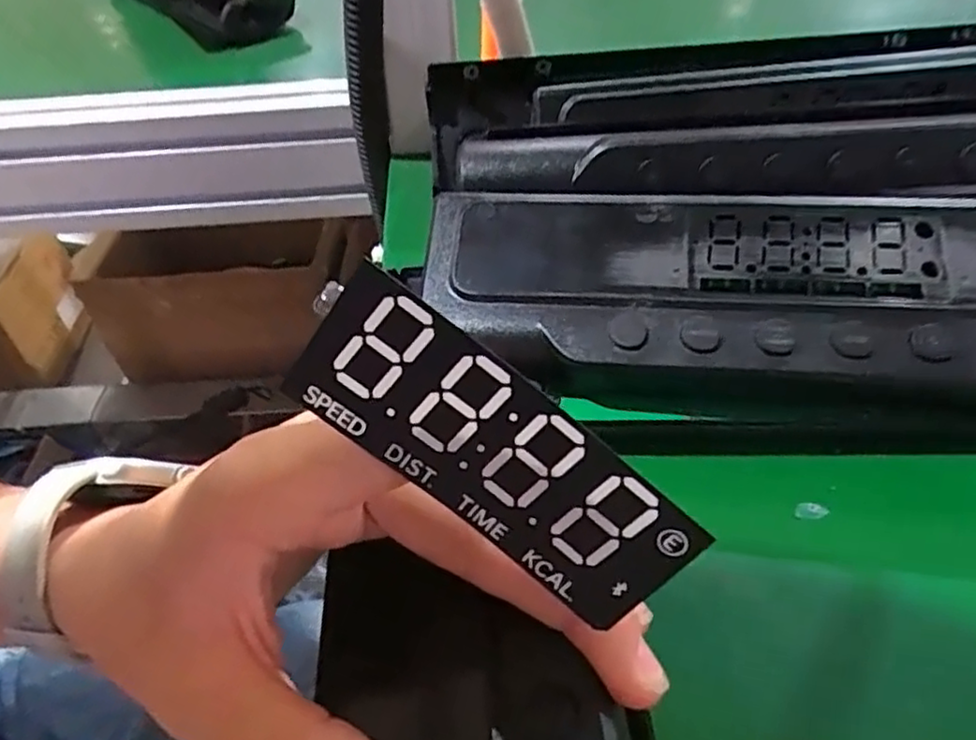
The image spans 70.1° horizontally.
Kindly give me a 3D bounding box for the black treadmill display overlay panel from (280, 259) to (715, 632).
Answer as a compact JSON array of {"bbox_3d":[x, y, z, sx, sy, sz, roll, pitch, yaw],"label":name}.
[{"bbox_3d":[0.000,0.015,0.125,0.075,0.029,0.004,38,25,-2],"label":"black treadmill display overlay panel"}]

